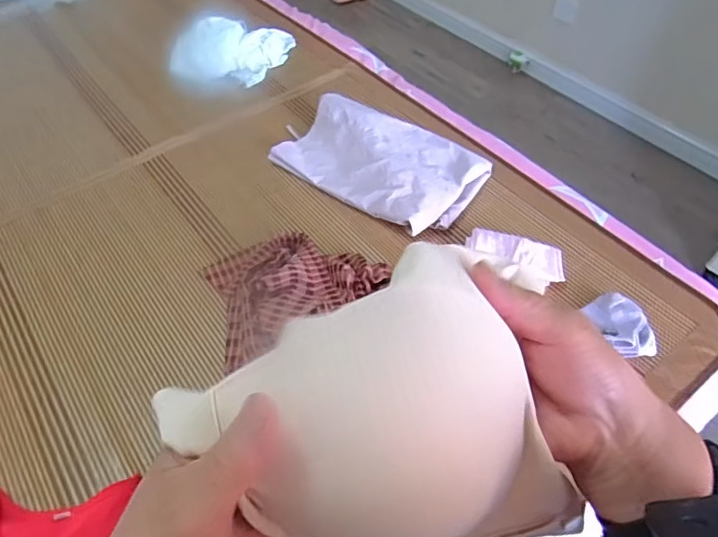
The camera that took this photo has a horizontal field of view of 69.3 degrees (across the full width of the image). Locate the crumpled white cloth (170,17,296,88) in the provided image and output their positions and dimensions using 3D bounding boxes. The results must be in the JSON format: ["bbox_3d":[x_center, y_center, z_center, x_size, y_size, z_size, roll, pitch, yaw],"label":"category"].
[{"bbox_3d":[-0.264,-0.476,1.129,0.274,0.088,0.130,-21,54,-15],"label":"crumpled white cloth"}]

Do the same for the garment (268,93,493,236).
[{"bbox_3d":[0.036,-0.193,0.912,0.345,0.061,0.214,29,58,22],"label":"garment"}]

